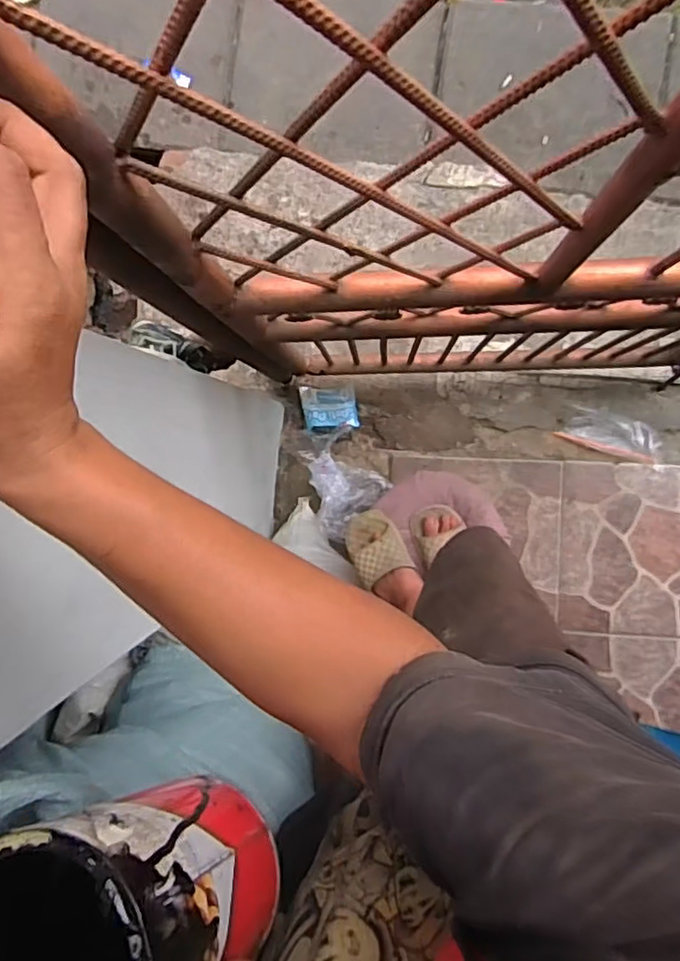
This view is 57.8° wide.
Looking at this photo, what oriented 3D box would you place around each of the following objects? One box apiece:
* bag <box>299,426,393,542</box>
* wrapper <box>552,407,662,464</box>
[{"bbox_3d":[0.006,-0.001,1.490,0.184,0.082,0.248,-29,92,6],"label":"bag"},{"bbox_3d":[0.655,-0.111,1.493,0.232,0.035,0.092,14,96,3],"label":"wrapper"}]

